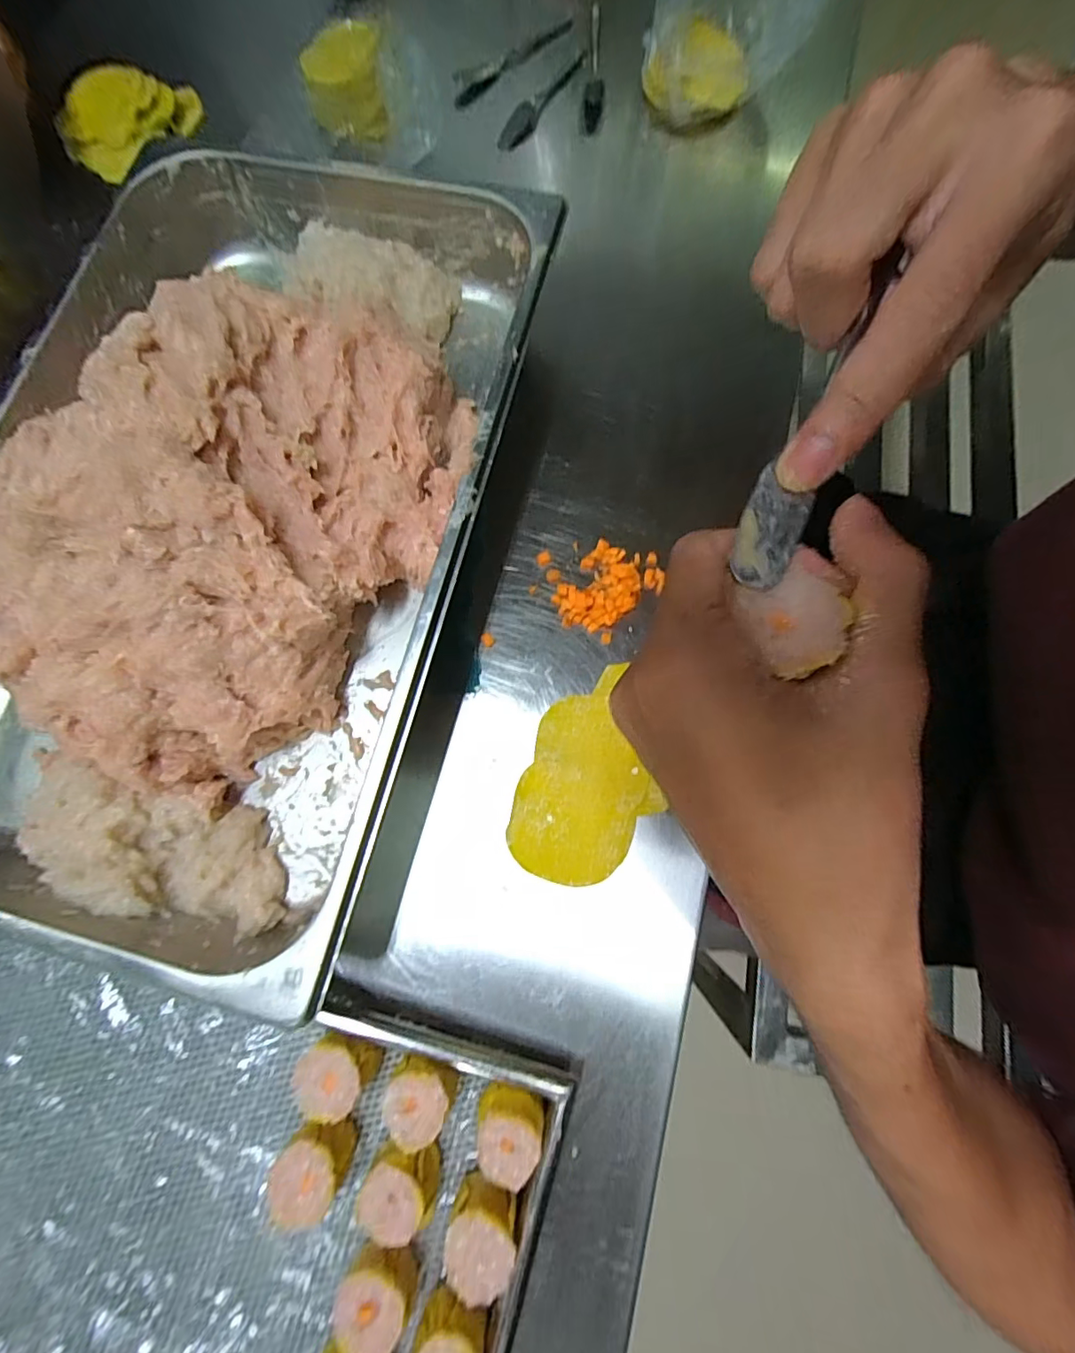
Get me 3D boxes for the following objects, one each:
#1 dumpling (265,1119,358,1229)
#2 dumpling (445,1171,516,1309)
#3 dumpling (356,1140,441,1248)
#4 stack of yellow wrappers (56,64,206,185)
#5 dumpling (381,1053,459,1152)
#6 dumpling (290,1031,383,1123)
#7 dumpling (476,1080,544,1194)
[{"bbox_3d":[-0.117,0.256,0.276,0.033,0.035,0.039,34,79,9],"label":"dumpling"},{"bbox_3d":[-0.028,0.283,0.268,0.033,0.032,0.043,10,77,4],"label":"dumpling"},{"bbox_3d":[-0.070,0.266,0.274,0.036,0.031,0.039,0,76,2],"label":"dumpling"},{"bbox_3d":[-0.362,-0.496,0.462,0.126,0.040,0.077,-32,77,-6],"label":"stack of yellow wrappers"},{"bbox_3d":[-0.062,0.223,0.280,0.033,0.038,0.036,0,76,2],"label":"dumpling"},{"bbox_3d":[-0.107,0.211,0.283,0.034,0.038,0.039,41,81,10],"label":"dumpling"},{"bbox_3d":[-0.014,0.238,0.277,0.033,0.033,0.039,-1,76,2],"label":"dumpling"}]

